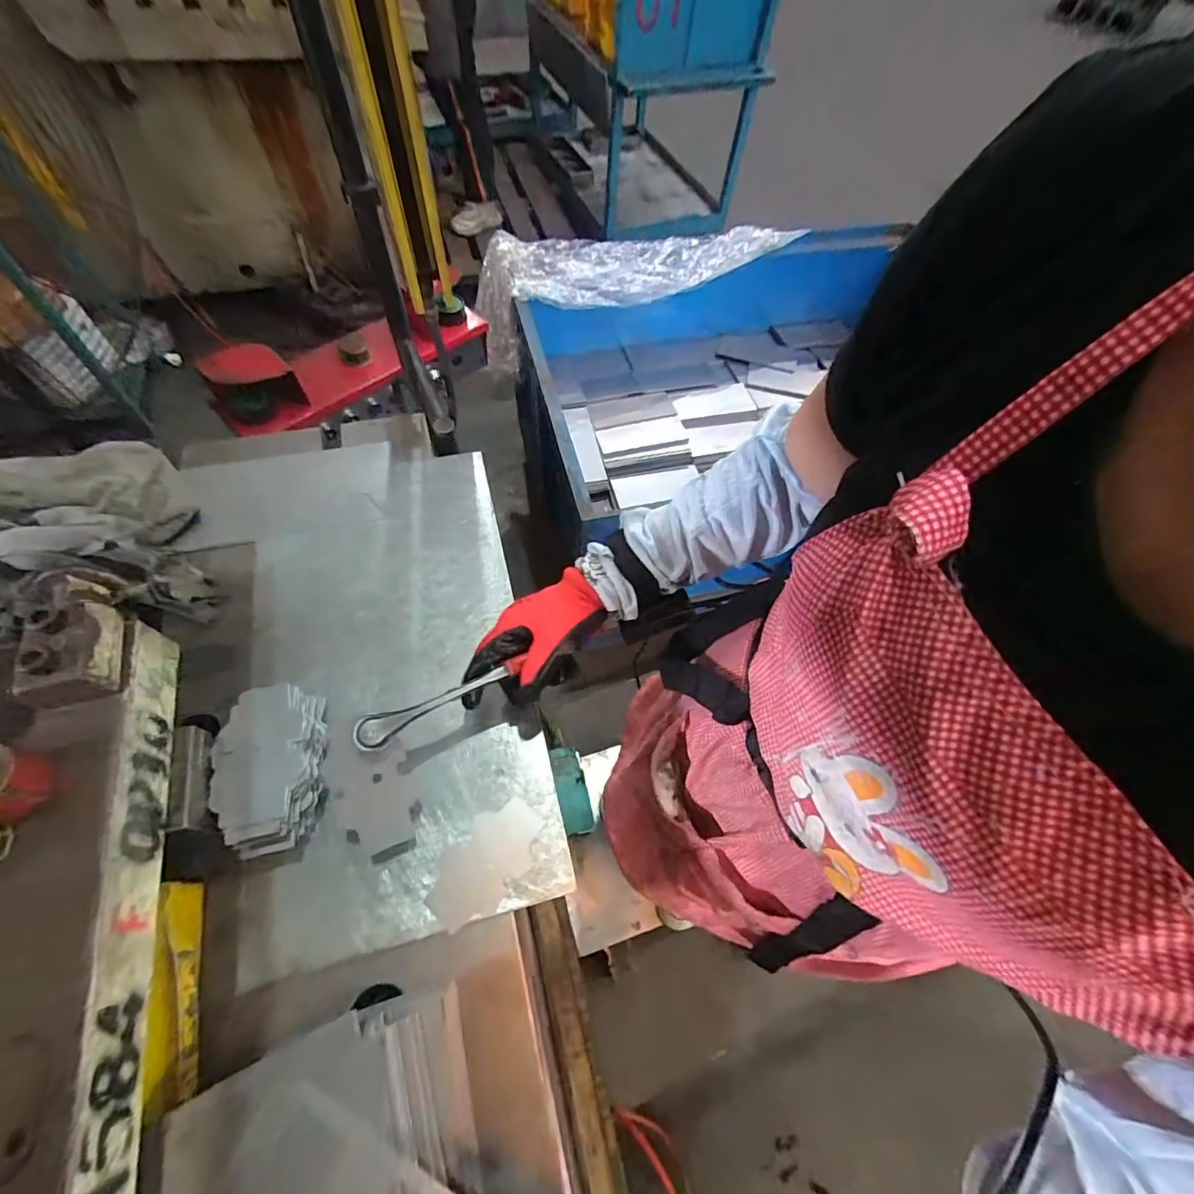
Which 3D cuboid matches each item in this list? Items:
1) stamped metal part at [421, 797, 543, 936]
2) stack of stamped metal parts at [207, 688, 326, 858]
[{"bbox_3d":[-0.092,0.220,0.430,0.056,0.004,0.104,37,66,15],"label":"stamped metal part"},{"bbox_3d":[-0.264,0.141,0.423,0.070,0.048,0.124,-12,63,-10],"label":"stack of stamped metal parts"}]

